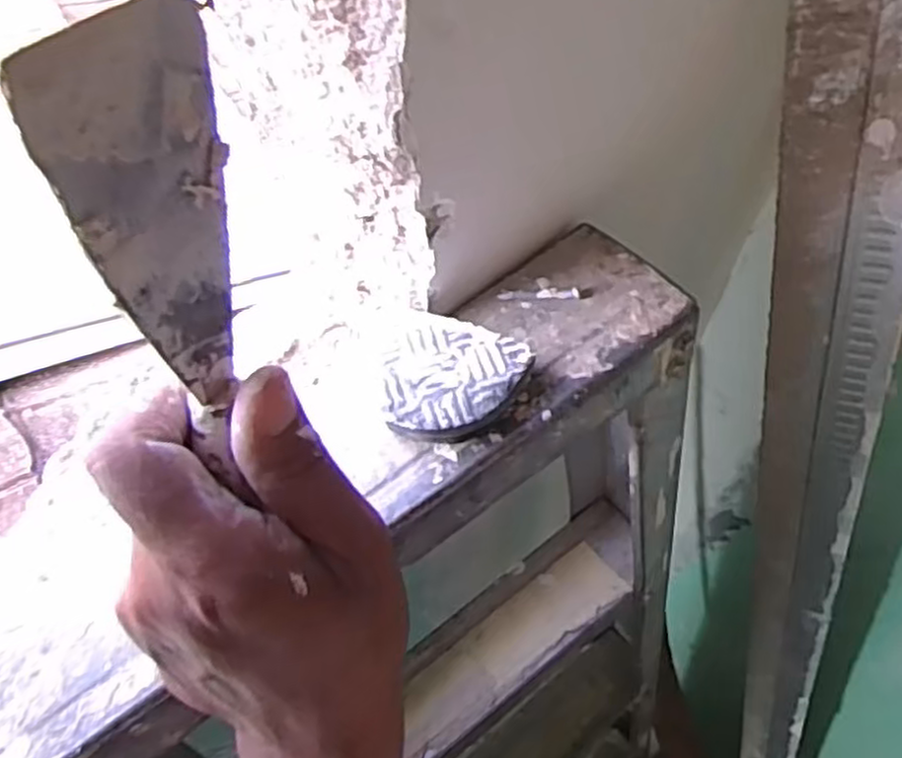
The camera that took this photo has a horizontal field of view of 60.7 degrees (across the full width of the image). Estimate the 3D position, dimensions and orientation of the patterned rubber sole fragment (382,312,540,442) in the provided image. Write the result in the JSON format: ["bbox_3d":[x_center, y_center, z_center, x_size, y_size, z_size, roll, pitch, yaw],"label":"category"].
[{"bbox_3d":[-0.002,0.000,0.322,0.061,0.017,0.055,18,64,12],"label":"patterned rubber sole fragment"}]

